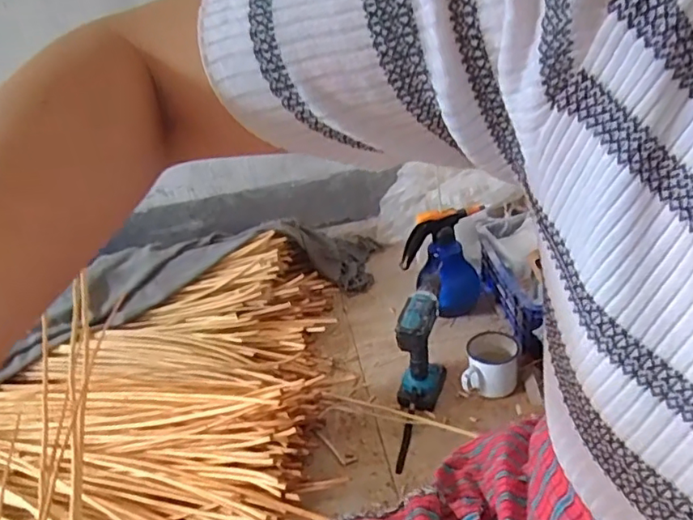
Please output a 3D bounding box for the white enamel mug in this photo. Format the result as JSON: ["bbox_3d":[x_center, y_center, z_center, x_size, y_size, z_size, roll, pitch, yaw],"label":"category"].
[{"bbox_3d":[0.274,0.209,1.094,0.091,0.095,0.109,5,34,19],"label":"white enamel mug"}]

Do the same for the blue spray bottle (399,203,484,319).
[{"bbox_3d":[0.212,0.018,1.260,0.175,0.256,0.092,-3,32,8],"label":"blue spray bottle"}]

